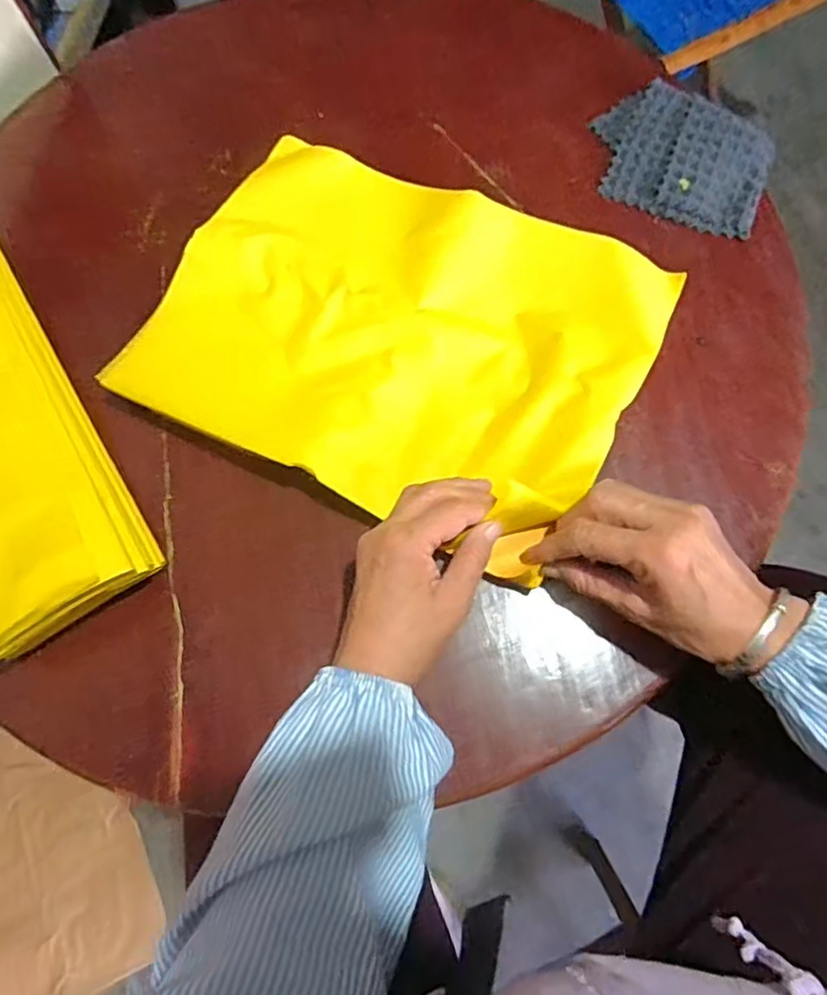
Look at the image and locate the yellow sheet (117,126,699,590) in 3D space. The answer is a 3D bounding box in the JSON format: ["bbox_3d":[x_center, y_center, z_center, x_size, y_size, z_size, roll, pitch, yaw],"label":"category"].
[{"bbox_3d":[-0.011,-0.126,0.449,0.340,0.029,0.257,26,76,8],"label":"yellow sheet"}]

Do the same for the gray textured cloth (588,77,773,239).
[{"bbox_3d":[0.224,-0.285,0.516,0.145,0.018,0.113,28,75,9],"label":"gray textured cloth"}]

